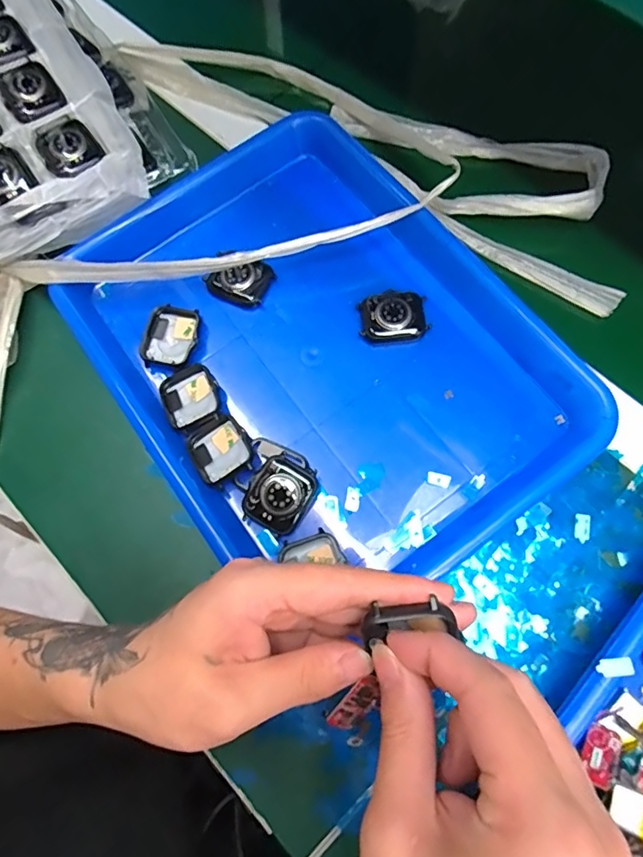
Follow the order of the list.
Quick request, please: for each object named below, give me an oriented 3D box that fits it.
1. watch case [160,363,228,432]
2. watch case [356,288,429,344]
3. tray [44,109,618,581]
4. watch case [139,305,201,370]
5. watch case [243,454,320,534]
[{"bbox_3d":[-0.089,-0.022,0.342,0.040,0.010,0.043,-31,73,-6],"label":"watch case"},{"bbox_3d":[0.051,-0.079,0.353,0.047,0.012,0.035,-6,72,2],"label":"watch case"},{"bbox_3d":[-0.003,-0.057,0.341,0.260,0.031,0.320,-33,75,-7],"label":"tray"},{"bbox_3d":[-0.108,-0.064,0.359,0.038,0.009,0.044,6,73,6],"label":"watch case"},{"bbox_3d":[-0.025,0.042,0.317,0.036,0.017,0.045,31,77,13],"label":"watch case"}]

